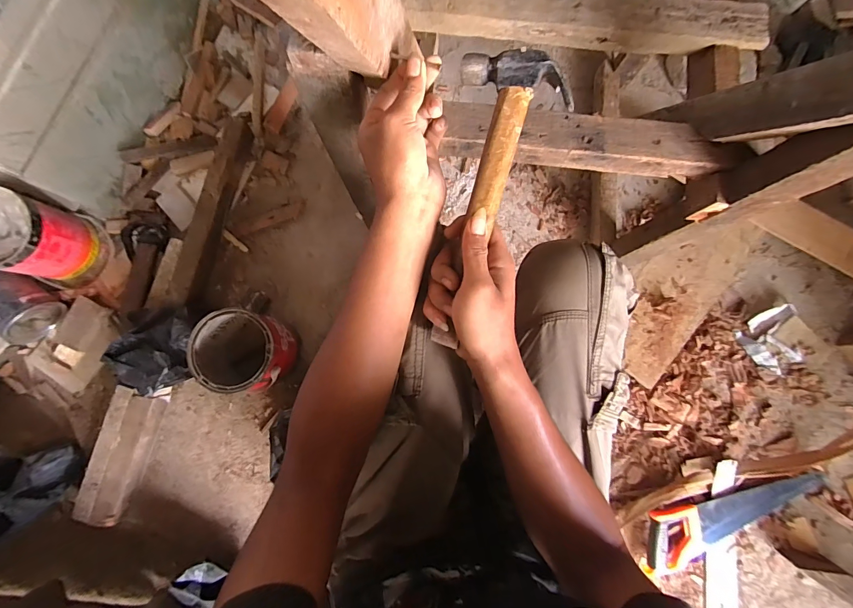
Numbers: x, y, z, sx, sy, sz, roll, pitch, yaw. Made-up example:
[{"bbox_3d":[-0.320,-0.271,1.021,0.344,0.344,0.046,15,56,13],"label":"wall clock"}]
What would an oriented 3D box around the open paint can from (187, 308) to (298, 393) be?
[{"bbox_3d":[-0.352,0.093,0.731,0.151,0.163,0.139,0,82,-1],"label":"open paint can"}]

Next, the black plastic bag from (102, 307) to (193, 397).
[{"bbox_3d":[-0.525,0.085,0.694,0.120,0.073,0.159,1,82,-1],"label":"black plastic bag"}]

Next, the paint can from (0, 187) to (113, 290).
[{"bbox_3d":[-0.795,-0.134,0.742,0.186,0.159,0.160,20,82,2],"label":"paint can"}]

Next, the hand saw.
[{"bbox_3d":[0.650,0.453,0.767,0.424,0.031,0.121,-13,82,-3],"label":"hand saw"}]

